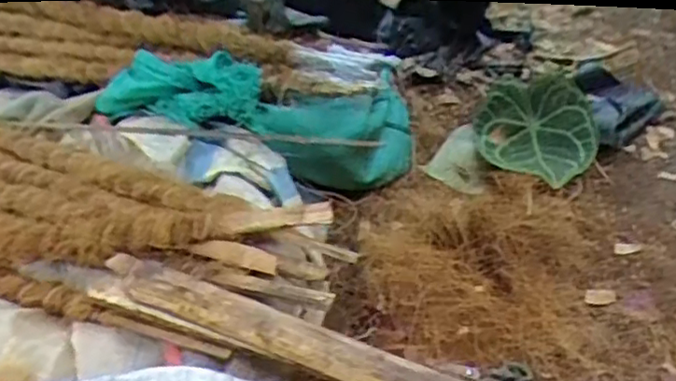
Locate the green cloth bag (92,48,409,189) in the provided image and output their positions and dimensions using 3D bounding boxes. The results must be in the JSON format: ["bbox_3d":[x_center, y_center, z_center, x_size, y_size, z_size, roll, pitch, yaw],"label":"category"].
[{"bbox_3d":[-0.070,-0.094,0.841,0.440,0.143,0.158,12,33,-20],"label":"green cloth bag"}]

